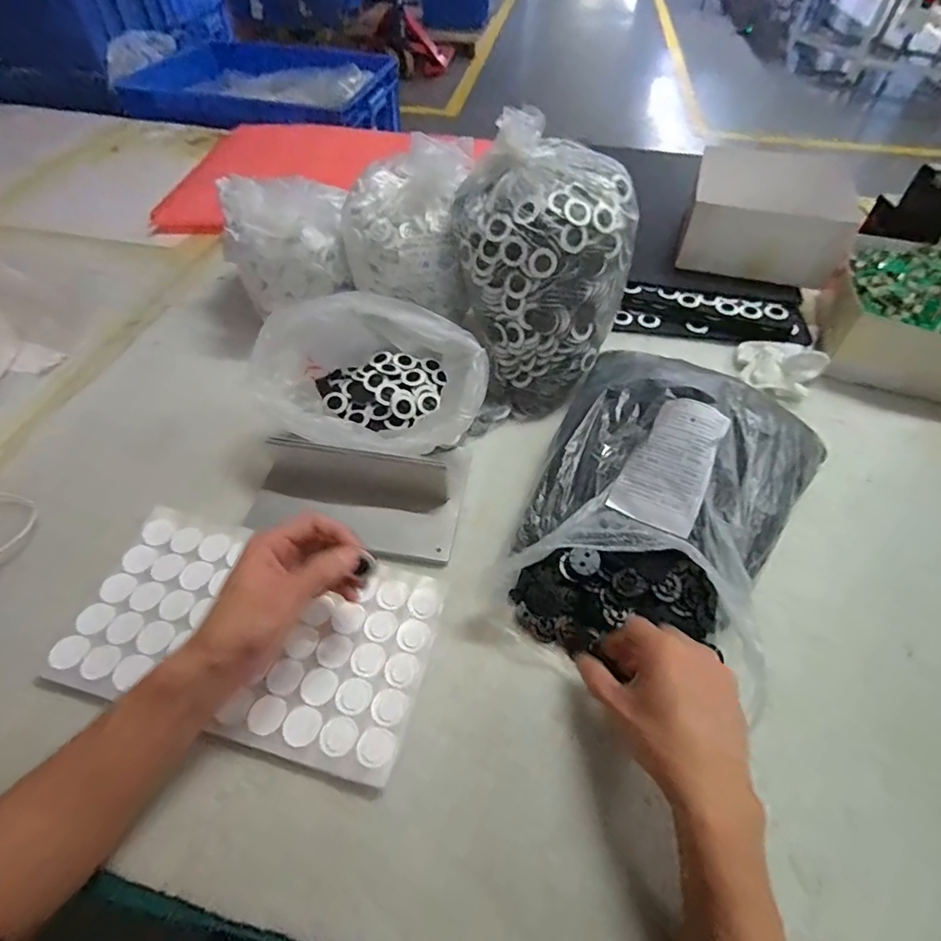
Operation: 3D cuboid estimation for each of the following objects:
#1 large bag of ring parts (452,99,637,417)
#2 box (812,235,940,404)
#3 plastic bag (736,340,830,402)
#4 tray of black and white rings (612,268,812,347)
[{"bbox_3d":[0.071,-0.216,0.573,0.179,0.231,0.161,34,58,24],"label":"large bag of ring parts"},{"bbox_3d":[0.583,-0.198,0.672,0.224,0.099,0.243,20,54,15],"label":"box"},{"bbox_3d":[0.389,-0.140,0.653,0.083,0.052,0.092,8,51,6],"label":"plastic bag"},{"bbox_3d":[0.335,-0.220,0.723,0.257,0.042,0.099,6,51,4],"label":"tray of black and white rings"}]

